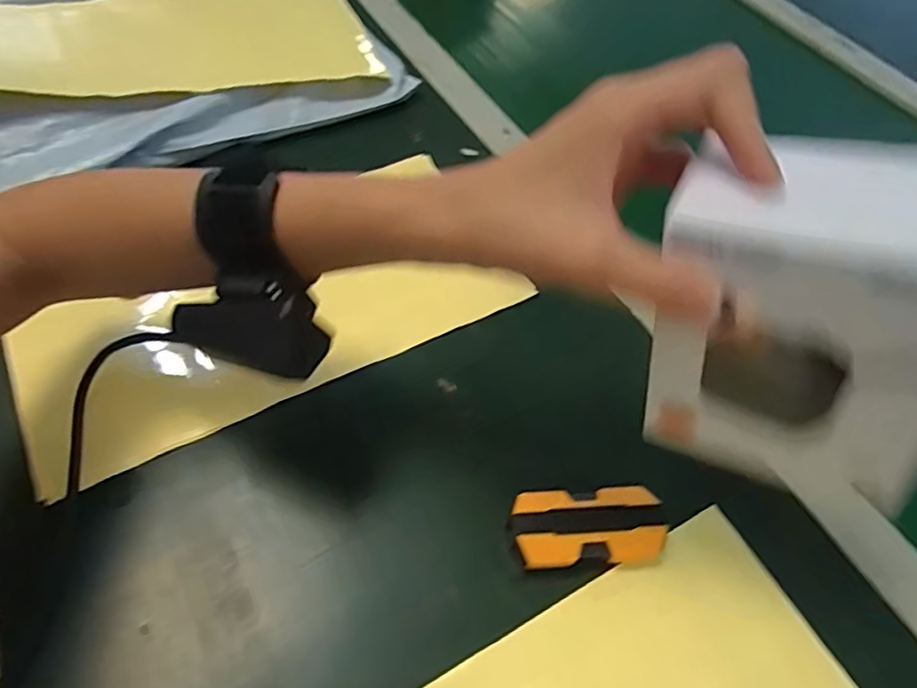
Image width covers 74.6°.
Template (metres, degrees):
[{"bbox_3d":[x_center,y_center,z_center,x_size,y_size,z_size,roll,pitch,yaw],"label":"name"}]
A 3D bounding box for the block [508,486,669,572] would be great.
[{"bbox_3d":[0.067,0.097,0.319,0.080,0.021,0.037,-2,55,-7],"label":"block"}]

